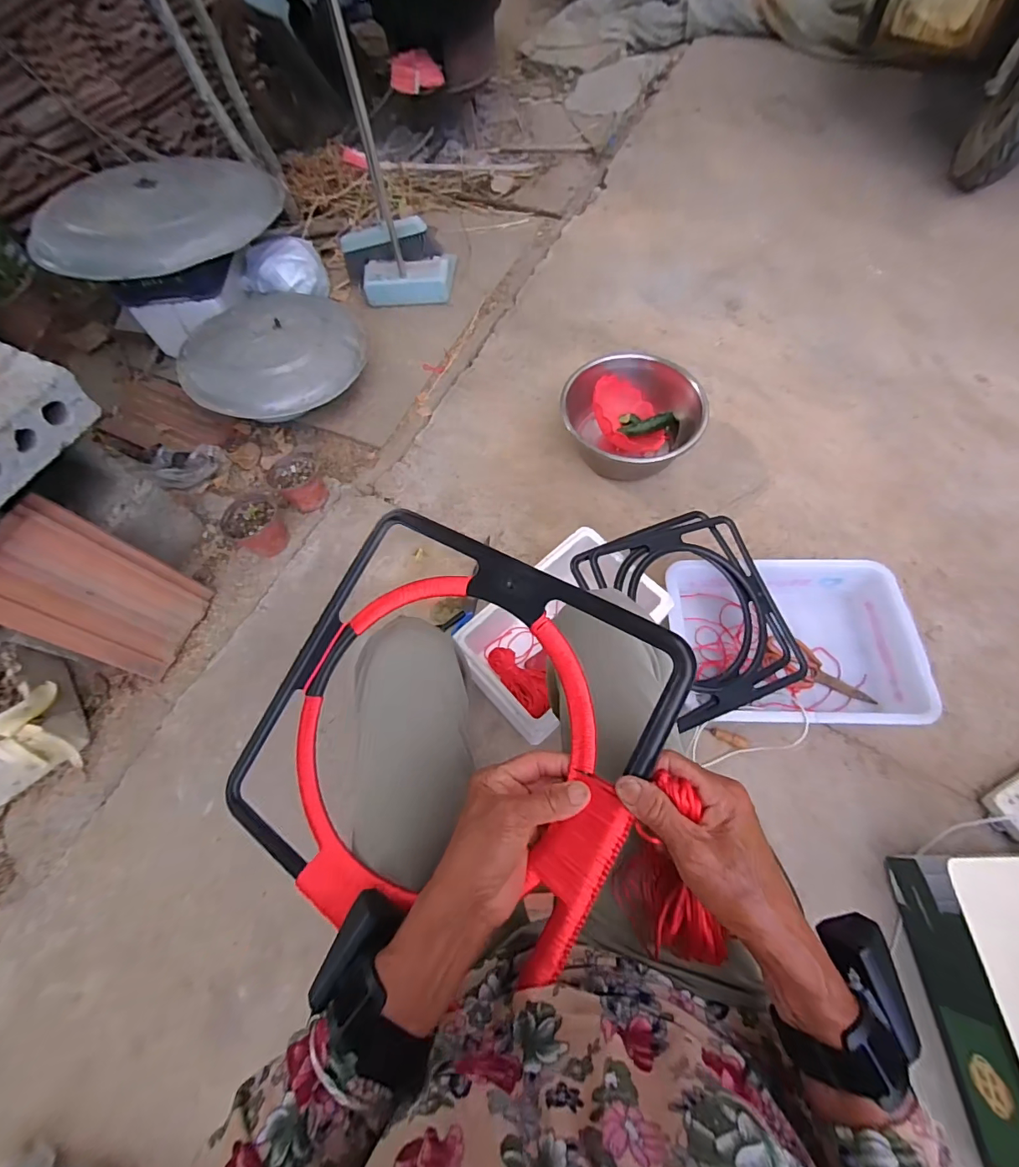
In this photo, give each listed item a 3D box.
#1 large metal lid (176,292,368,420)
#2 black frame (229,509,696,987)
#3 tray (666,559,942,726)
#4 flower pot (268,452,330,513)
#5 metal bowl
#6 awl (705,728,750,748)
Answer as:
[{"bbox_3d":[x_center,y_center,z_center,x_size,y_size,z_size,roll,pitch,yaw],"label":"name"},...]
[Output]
[{"bbox_3d":[-0.576,-0.563,1.155,0.343,0.099,0.417,37,72,16],"label":"large metal lid"},{"bbox_3d":[-0.062,0.126,0.391,0.330,0.014,0.324,25,83,23],"label":"black frame"},{"bbox_3d":[0.502,0.100,0.863,0.403,0.117,0.315,-1,67,1],"label":"tray"},{"bbox_3d":[-0.480,-0.231,1.090,0.107,0.104,0.108,0,67,1],"label":"flower pot"},{"bbox_3d":[0.275,-0.372,1.059,0.301,0.155,0.235,-7,67,-2],"label":"metal bowl"},{"bbox_3d":[0.384,0.274,0.828,0.077,0.016,0.020,17,68,10],"label":"awl"}]

